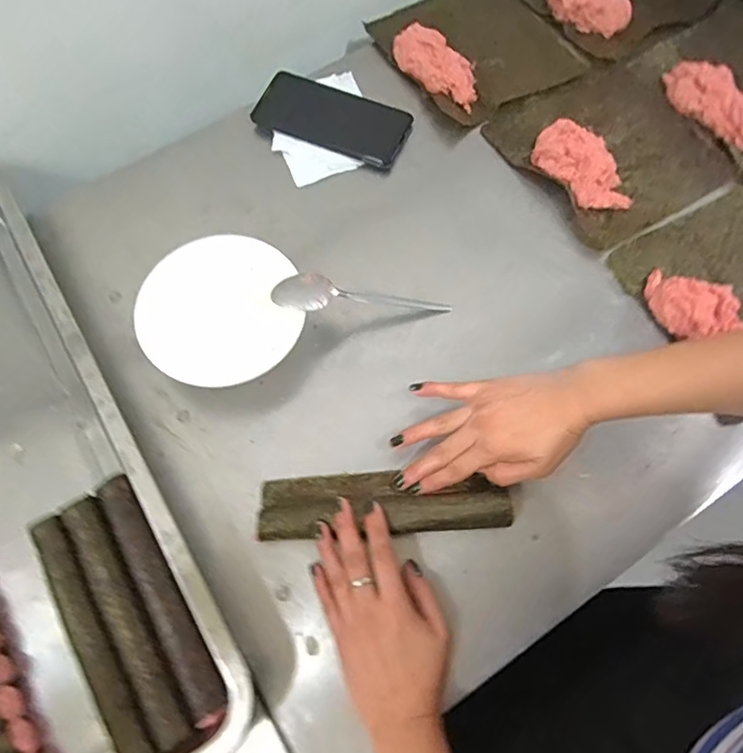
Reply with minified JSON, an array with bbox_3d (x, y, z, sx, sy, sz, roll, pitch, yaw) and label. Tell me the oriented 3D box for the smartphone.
[{"bbox_3d":[-0.045,-0.289,0.618,0.168,0.015,0.081,23,73,9],"label":"smartphone"}]

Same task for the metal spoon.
[{"bbox_3d":[-0.008,-0.072,0.518,0.166,0.024,0.035,2,69,-23],"label":"metal spoon"}]

